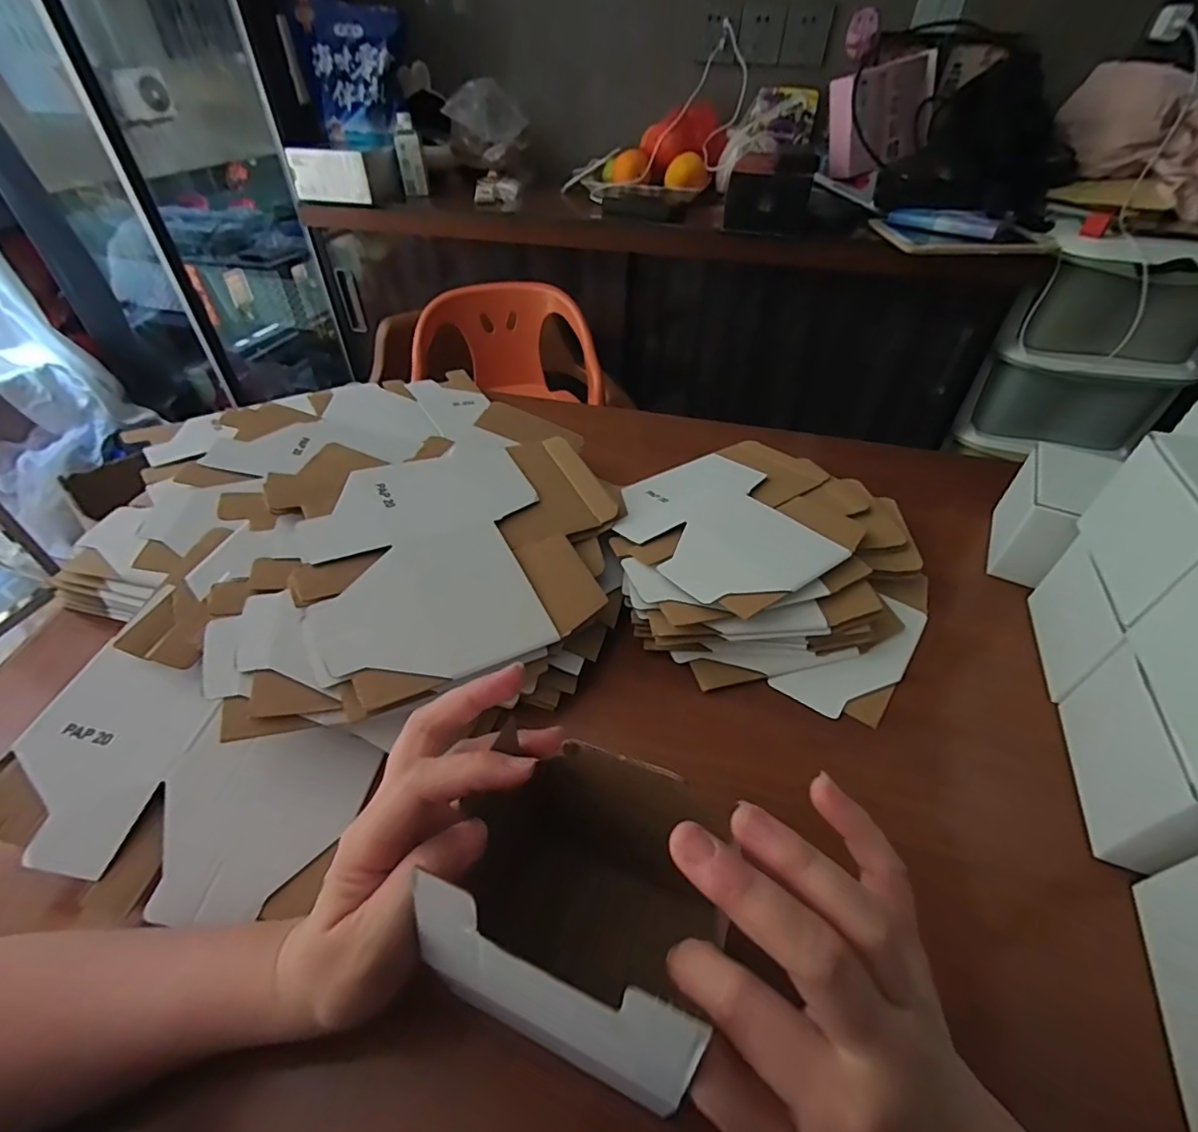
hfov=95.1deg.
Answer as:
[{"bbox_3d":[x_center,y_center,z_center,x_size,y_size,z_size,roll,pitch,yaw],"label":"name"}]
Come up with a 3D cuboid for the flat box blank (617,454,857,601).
[{"bbox_3d":[0.105,-0.038,0.485,0.163,0.008,0.191,-21,45,-25],"label":"flat box blank"}]

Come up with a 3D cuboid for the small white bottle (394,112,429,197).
[{"bbox_3d":[-0.392,-0.850,1.137,0.050,0.131,0.045,-9,45,-10],"label":"small white bottle"}]

